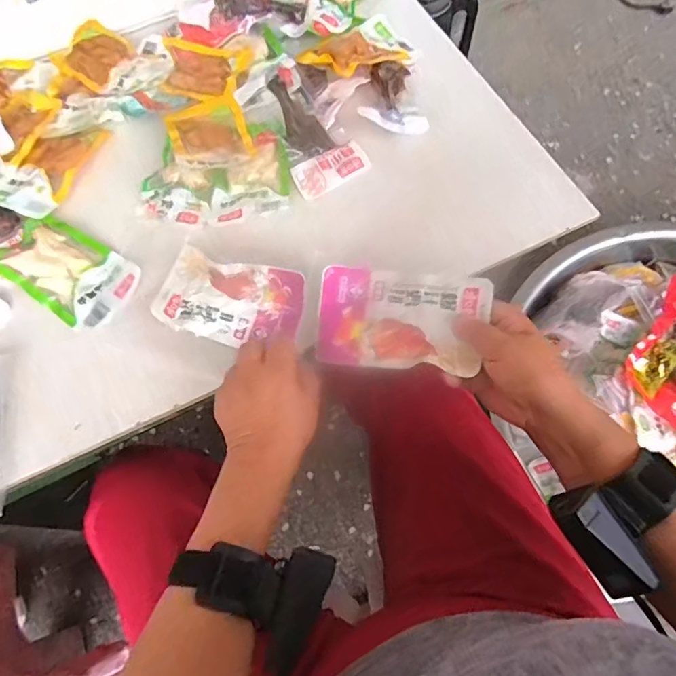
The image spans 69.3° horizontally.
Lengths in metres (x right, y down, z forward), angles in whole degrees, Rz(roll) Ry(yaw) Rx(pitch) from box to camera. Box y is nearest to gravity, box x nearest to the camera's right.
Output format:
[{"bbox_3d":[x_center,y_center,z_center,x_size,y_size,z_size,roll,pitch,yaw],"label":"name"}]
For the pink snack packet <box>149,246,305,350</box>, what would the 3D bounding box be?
[{"bbox_3d":[-0.099,-0.036,0.449,0.134,0.019,0.077,16,68,9],"label":"pink snack packet"}]

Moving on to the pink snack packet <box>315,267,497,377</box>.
[{"bbox_3d":[0.051,-0.017,0.407,0.138,0.007,0.082,4,77,16],"label":"pink snack packet"}]

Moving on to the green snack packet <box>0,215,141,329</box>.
[{"bbox_3d":[-0.266,-0.069,0.470,0.142,0.018,0.078,29,71,14],"label":"green snack packet"}]

